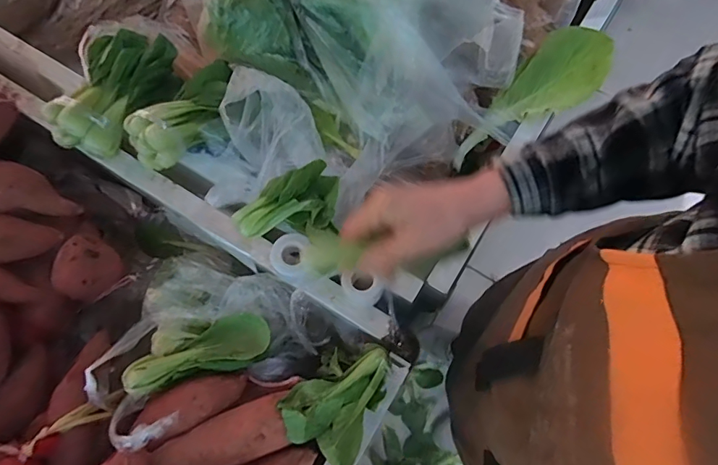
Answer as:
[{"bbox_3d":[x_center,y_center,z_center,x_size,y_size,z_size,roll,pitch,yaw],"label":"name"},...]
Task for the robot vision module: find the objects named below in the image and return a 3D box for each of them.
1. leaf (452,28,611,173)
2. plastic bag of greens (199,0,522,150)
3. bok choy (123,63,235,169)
[{"bbox_3d":[0.227,-0.173,0.619,0.197,0.130,0.103,-36,76,-10],"label":"leaf"},{"bbox_3d":[0.006,-0.264,0.586,0.393,0.154,0.256,23,74,7],"label":"plastic bag of greens"},{"bbox_3d":[-0.219,-0.160,0.580,0.065,0.059,0.173,30,75,9],"label":"bok choy"}]

